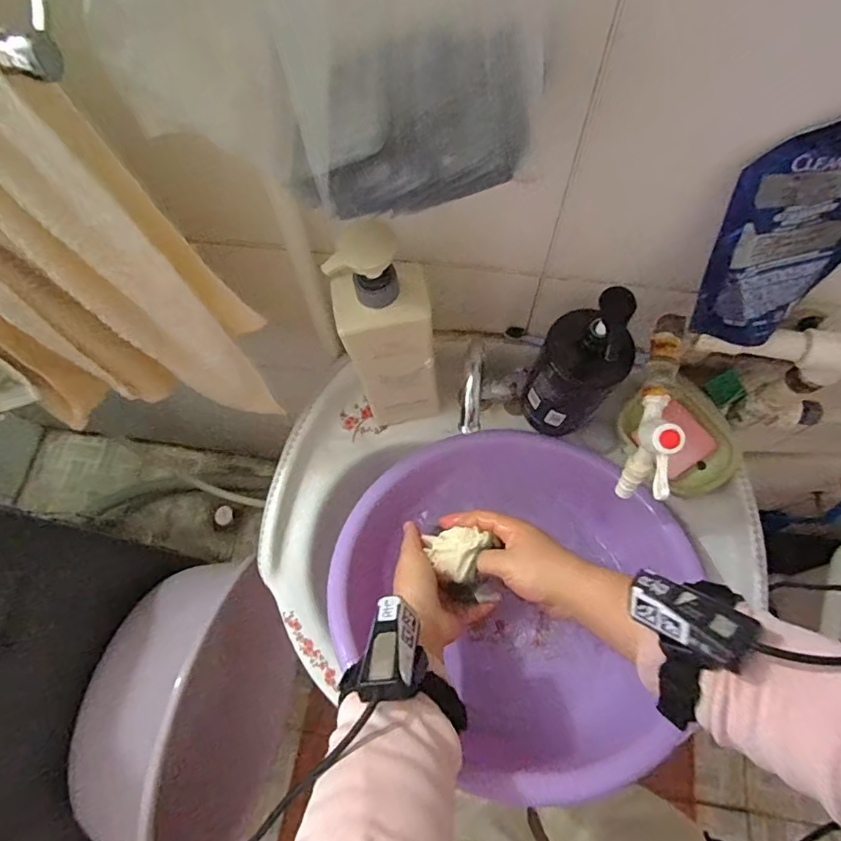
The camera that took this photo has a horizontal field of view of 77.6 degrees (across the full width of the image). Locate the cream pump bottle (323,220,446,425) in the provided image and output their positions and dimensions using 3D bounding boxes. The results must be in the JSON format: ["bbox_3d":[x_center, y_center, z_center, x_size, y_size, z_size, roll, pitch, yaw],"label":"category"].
[{"bbox_3d":[-0.026,-0.069,0.479,0.079,0.246,0.067,-17,70,-3],"label":"cream pump bottle"}]

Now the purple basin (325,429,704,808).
[{"bbox_3d":[0.077,0.173,0.532,0.312,0.116,0.285,-1,70,2],"label":"purple basin"}]

